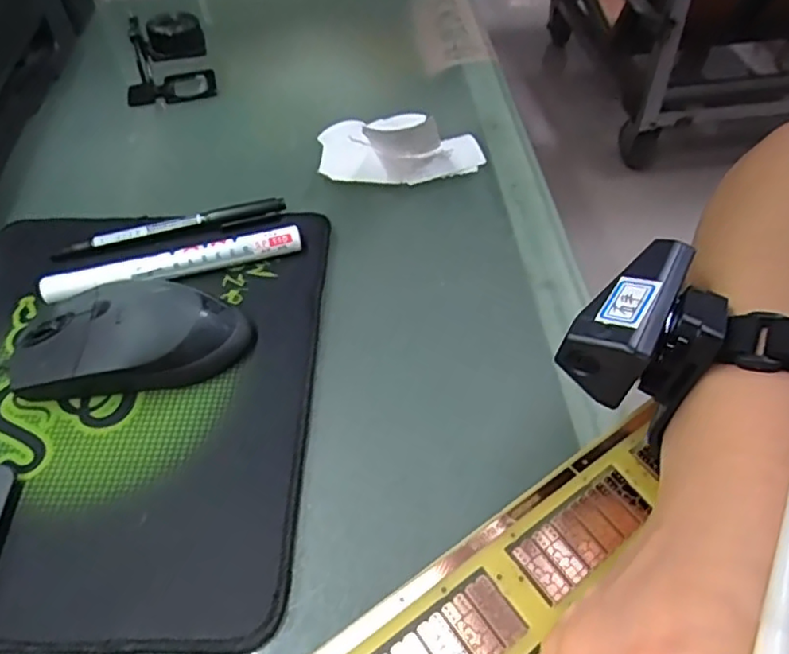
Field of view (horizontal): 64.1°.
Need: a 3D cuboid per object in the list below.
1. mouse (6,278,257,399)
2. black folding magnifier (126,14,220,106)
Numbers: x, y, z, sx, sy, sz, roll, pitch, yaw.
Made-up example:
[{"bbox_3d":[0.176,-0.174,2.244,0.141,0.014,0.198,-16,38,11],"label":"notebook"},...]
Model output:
[{"bbox_3d":[-0.128,0.007,0.310,0.113,0.036,0.049,-1,50,-9],"label":"mouse"},{"bbox_3d":[-0.175,-0.208,0.486,0.066,0.061,0.032,-8,51,-15],"label":"black folding magnifier"}]

